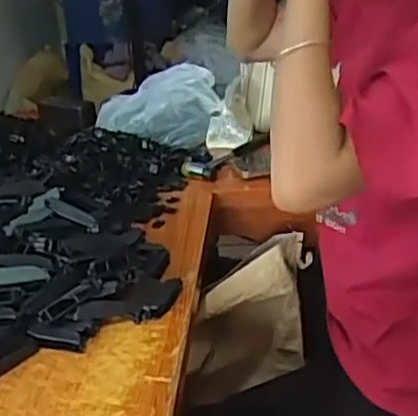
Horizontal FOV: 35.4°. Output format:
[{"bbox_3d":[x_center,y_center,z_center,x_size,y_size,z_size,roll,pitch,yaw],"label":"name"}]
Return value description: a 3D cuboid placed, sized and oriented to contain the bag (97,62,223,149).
[{"bbox_3d":[-0.113,-0.204,1.278,0.238,0.122,0.143,5,25,18],"label":"bag"}]

